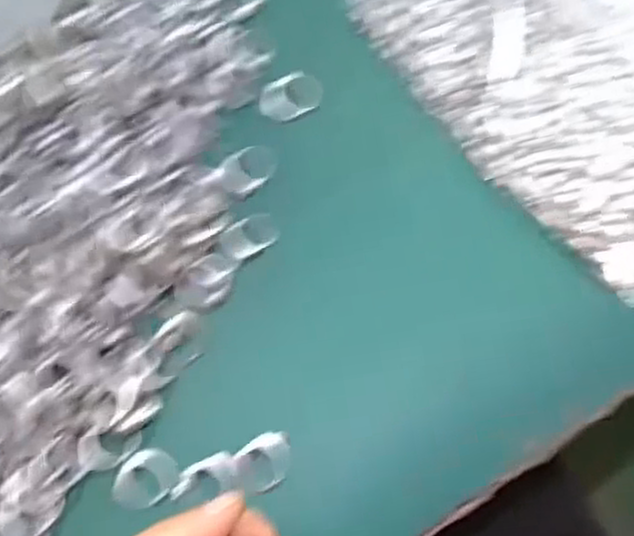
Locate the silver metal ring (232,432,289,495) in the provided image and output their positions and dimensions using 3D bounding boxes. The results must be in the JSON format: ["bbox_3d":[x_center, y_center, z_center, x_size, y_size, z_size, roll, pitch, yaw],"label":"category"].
[{"bbox_3d":[-0.024,0.088,0.346,0.026,0.009,0.025,0,72,1],"label":"silver metal ring"}]

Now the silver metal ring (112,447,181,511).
[{"bbox_3d":[-0.077,0.095,0.343,0.024,0.005,0.029,36,67,-2],"label":"silver metal ring"}]

